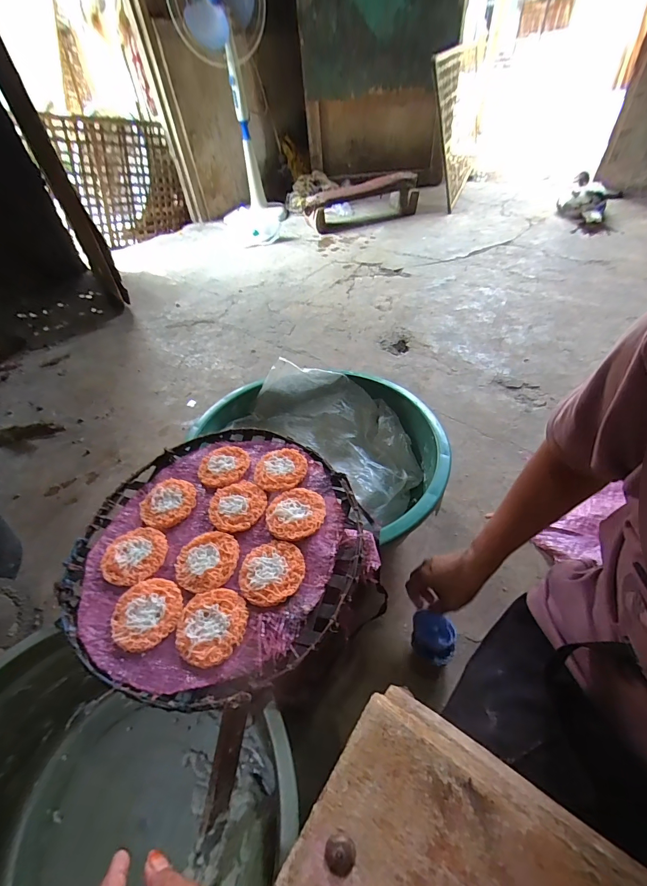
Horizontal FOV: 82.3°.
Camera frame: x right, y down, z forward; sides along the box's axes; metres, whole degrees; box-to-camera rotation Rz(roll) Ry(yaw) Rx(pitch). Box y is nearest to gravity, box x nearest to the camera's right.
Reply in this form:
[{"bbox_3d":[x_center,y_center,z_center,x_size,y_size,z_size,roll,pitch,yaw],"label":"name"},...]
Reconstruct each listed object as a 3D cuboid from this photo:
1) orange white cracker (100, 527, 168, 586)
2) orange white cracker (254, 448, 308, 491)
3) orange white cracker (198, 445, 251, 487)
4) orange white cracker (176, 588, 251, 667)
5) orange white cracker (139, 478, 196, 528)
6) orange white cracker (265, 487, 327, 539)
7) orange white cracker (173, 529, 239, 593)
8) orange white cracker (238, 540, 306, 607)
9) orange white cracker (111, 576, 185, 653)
[{"bbox_3d":[-0.251,0.148,0.494,0.077,0.005,0.078,-3,45,3],"label":"orange white cracker"},{"bbox_3d":[-0.065,0.038,0.561,0.078,0.007,0.078,-3,45,3],"label":"orange white cracker"},{"bbox_3d":[-0.158,0.033,0.583,0.079,0.004,0.075,-3,45,3],"label":"orange white cracker"},{"bbox_3d":[-0.128,0.206,0.419,0.080,0.006,0.079,-3,45,3],"label":"orange white cracker"},{"bbox_3d":[-0.230,0.087,0.548,0.079,0.006,0.076,-3,45,3],"label":"orange white cracker"},{"bbox_3d":[-0.038,0.093,0.502,0.079,0.008,0.078,-3,45,3],"label":"orange white cracker"},{"bbox_3d":[-0.150,0.150,0.475,0.079,0.004,0.076,-3,45,3],"label":"orange white cracker"},{"bbox_3d":[-0.063,0.155,0.450,0.079,0.006,0.075,-3,45,3],"label":"orange white cracker"},{"bbox_3d":[-0.211,0.200,0.440,0.080,0.006,0.077,-3,45,3],"label":"orange white cracker"}]

